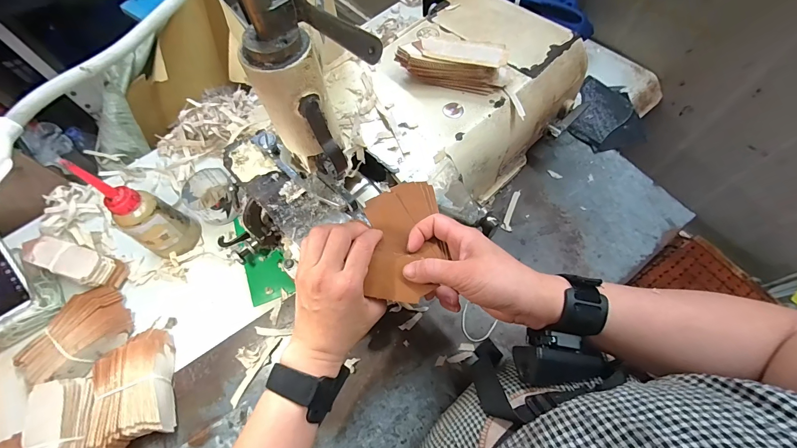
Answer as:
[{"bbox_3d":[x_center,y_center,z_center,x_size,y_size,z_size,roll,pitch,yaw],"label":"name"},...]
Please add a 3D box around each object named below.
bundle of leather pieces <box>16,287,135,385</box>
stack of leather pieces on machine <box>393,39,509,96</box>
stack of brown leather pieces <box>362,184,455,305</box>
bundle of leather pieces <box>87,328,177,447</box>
[{"bbox_3d":[-0.396,0.141,0.427,0.075,0.038,0.116,33,70,17],"label":"bundle of leather pieces"},{"bbox_3d":[0.065,-0.194,0.419,0.130,0.040,0.045,11,66,9],"label":"stack of leather pieces on machine"},{"bbox_3d":[0.004,0.013,0.339,0.077,0.017,0.129,2,54,4],"label":"stack of brown leather pieces"},{"bbox_3d":[-0.304,0.190,0.398,0.071,0.046,0.117,-19,65,-6],"label":"bundle of leather pieces"}]

